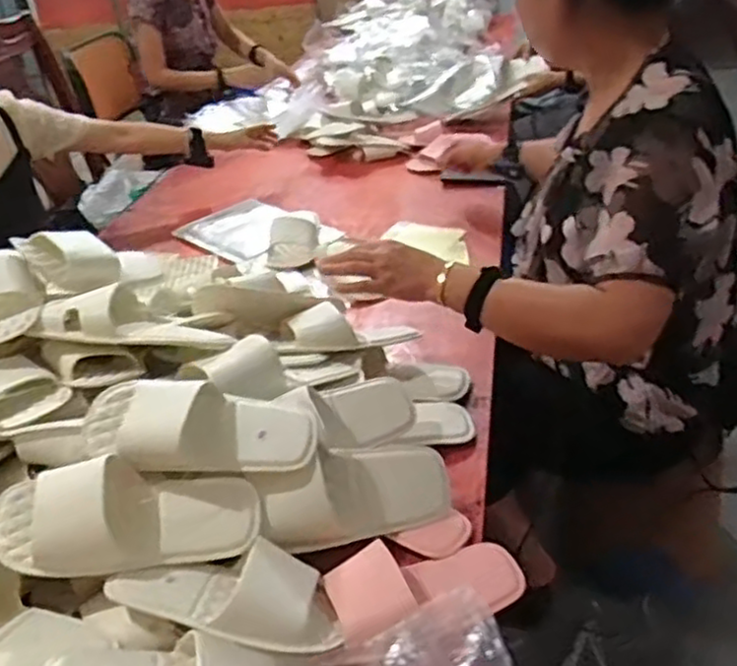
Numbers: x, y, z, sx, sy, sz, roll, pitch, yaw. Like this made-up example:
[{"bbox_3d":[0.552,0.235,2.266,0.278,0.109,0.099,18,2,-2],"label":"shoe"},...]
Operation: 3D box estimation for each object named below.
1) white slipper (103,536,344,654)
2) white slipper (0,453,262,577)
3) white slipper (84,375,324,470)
[{"bbox_3d":[-0.134,0.253,0.668,0.210,0.065,0.101,-5,32,4],"label":"white slipper"},{"bbox_3d":[-0.233,0.180,0.701,0.250,0.068,0.104,4,67,-19],"label":"white slipper"},{"bbox_3d":[-0.173,0.102,0.741,0.236,0.070,0.096,7,58,-3],"label":"white slipper"}]

